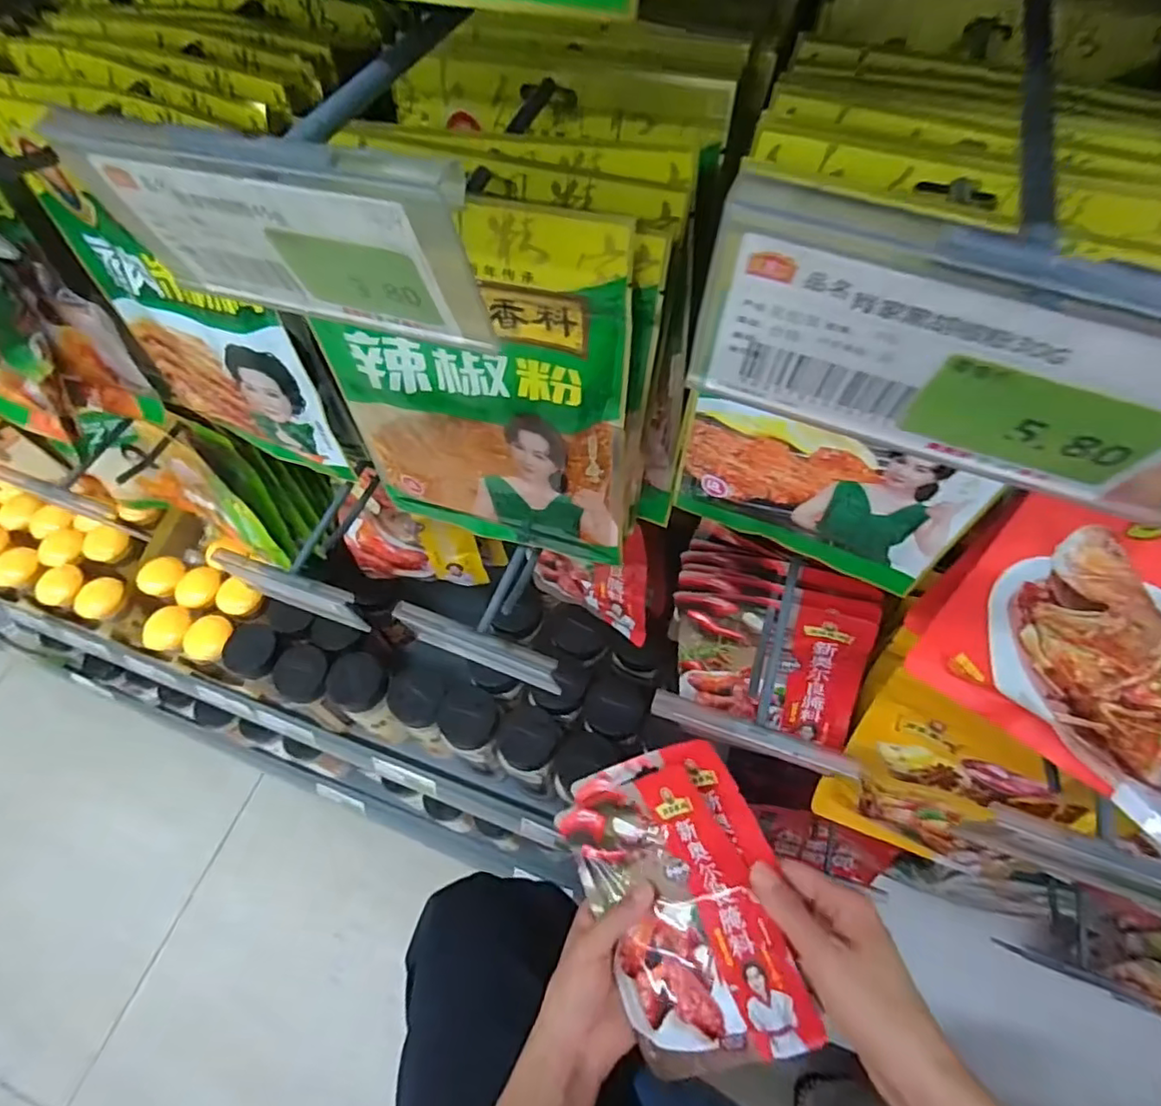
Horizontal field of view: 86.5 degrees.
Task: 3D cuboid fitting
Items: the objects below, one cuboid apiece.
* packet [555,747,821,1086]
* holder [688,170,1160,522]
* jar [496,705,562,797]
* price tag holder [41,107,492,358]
[{"bbox_3d":[0.067,0.230,0.405,0.132,0.011,0.186,-31,70,22],"label":"packet"},{"bbox_3d":[0.069,-0.032,0.106,0.096,0.049,0.009,20,63,15],"label":"holder"},{"bbox_3d":[-0.044,0.193,0.601,0.051,0.115,0.061,24,64,17],"label":"jar"},{"bbox_3d":[-0.068,-0.072,0.143,0.097,0.048,0.010,16,62,13],"label":"price tag holder"}]

